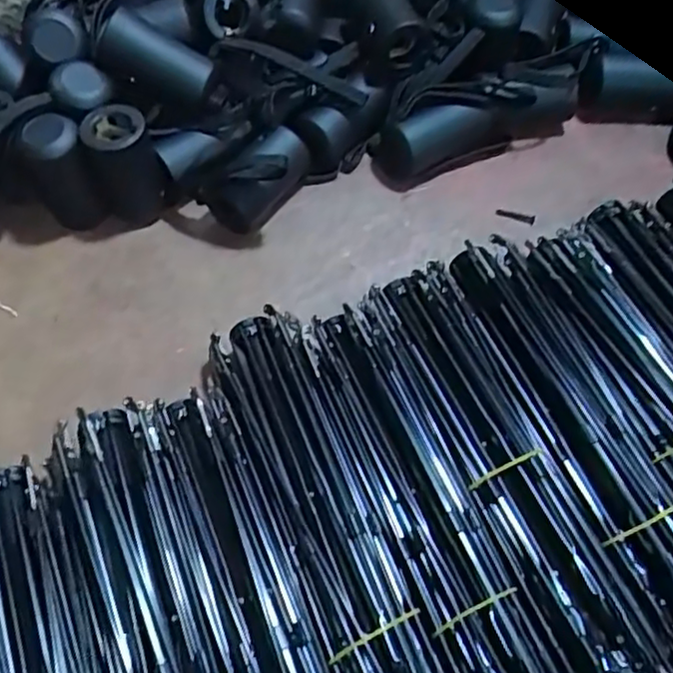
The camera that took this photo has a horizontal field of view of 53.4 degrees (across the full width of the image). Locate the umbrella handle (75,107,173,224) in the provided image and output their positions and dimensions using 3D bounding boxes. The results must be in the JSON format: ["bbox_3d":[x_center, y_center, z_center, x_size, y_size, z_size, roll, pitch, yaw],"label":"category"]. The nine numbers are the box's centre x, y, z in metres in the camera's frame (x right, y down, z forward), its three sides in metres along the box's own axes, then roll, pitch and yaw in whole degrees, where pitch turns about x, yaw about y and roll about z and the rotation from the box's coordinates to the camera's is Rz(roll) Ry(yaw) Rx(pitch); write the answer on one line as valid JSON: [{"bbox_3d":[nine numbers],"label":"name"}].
[{"bbox_3d":[-0.115,-0.092,0.369,0.036,0.063,0.030,-26,62,-14],"label":"umbrella handle"}]

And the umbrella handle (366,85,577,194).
[{"bbox_3d":[0.078,-0.126,0.397,0.118,0.038,0.036,-23,61,-12],"label":"umbrella handle"}]

